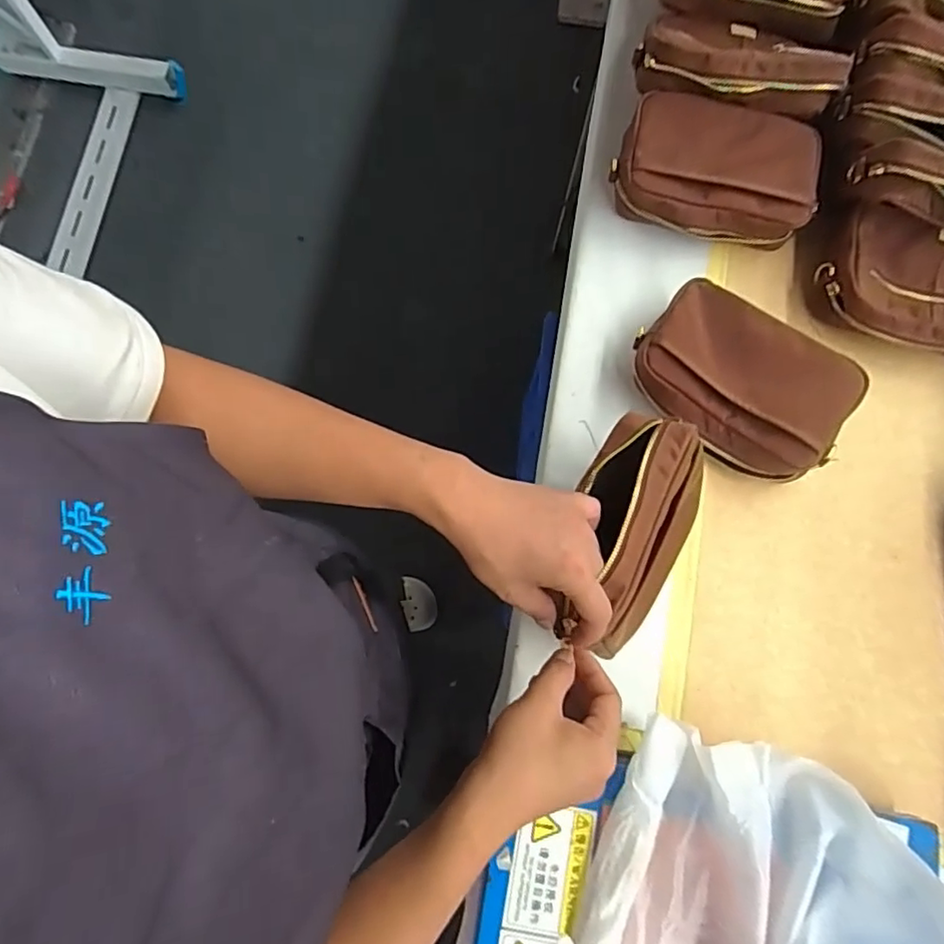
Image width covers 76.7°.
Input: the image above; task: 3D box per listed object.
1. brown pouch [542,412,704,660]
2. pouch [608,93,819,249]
[{"bbox_3d":[0.123,0.053,0.478,0.080,0.112,0.180,22,69,20],"label":"brown pouch"},{"bbox_3d":[0.245,-0.298,0.604,0.194,0.062,0.117,17,77,2],"label":"pouch"}]

